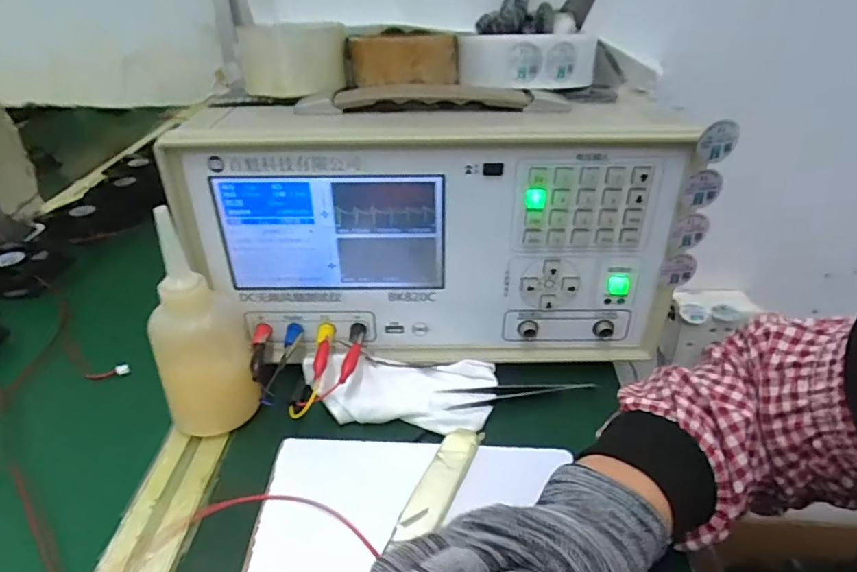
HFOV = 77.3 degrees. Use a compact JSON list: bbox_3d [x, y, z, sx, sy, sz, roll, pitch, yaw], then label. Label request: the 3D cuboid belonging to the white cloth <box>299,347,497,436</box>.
[{"bbox_3d":[-0.022,0.078,0.404,0.144,0.027,0.060,0,33,3],"label":"white cloth"}]

